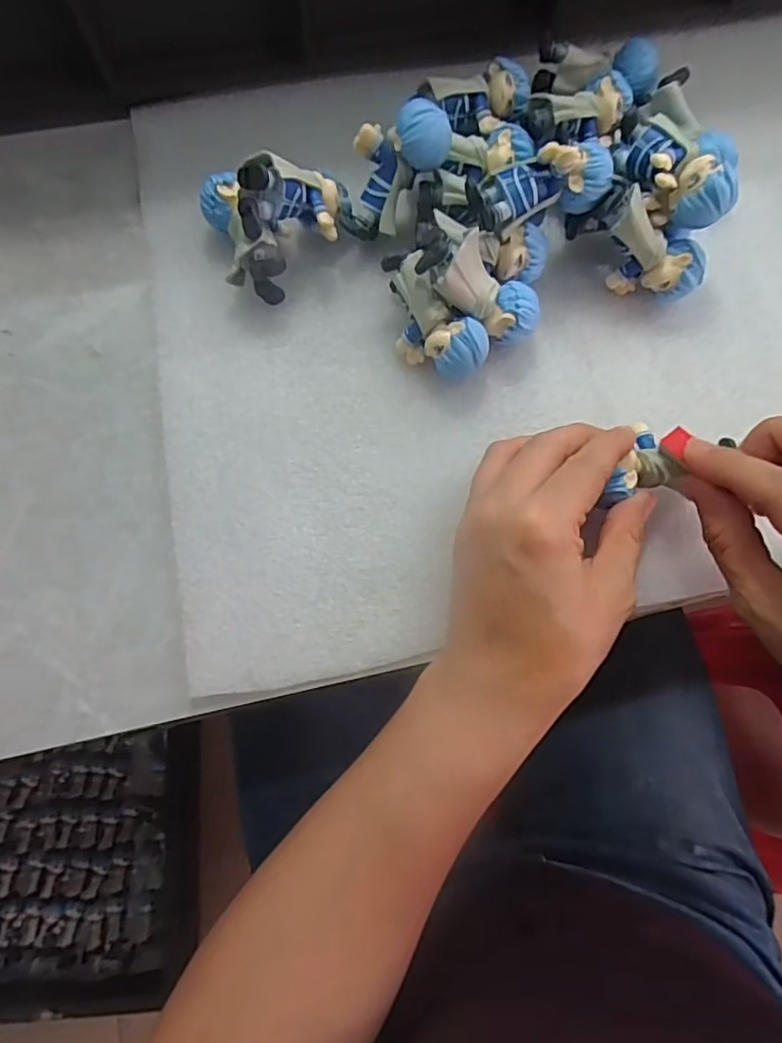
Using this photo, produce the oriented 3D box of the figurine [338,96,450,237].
[{"bbox_3d":[-0.001,-0.163,0.275,0.030,0.024,0.062,51,123,12],"label":"figurine"}]

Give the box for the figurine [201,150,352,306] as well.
[{"bbox_3d":[-0.055,-0.138,0.275,0.065,0.052,0.051,-2,75,0],"label":"figurine"}]

